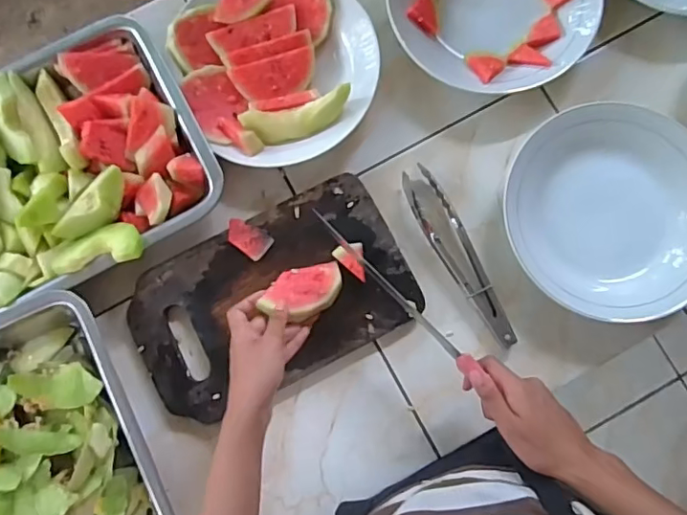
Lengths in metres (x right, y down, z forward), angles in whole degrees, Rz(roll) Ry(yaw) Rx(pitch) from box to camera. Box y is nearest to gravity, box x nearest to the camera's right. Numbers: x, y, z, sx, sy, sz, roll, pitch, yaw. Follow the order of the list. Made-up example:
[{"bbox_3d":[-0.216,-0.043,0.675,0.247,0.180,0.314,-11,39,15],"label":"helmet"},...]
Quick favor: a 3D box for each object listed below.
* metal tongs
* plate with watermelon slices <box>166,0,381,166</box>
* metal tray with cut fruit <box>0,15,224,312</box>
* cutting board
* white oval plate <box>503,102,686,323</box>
[{"bbox_3d":[0.119,0.000,0.576,0.040,0.016,0.205,-24,82,-3],"label":"metal tongs"},{"bbox_3d":[-0.073,-0.211,0.593,0.199,0.041,0.211,0,82,0],"label":"plate with watermelon slices"},{"bbox_3d":[-0.298,-0.099,0.566,0.298,0.047,0.252,-22,82,-3],"label":"metal tray with cut fruit"},{"bbox_3d":[-0.074,0.043,0.564,0.282,0.015,0.167,-26,82,-3],"label":"cutting board"},{"bbox_3d":[0.276,-0.051,0.567,0.211,0.042,0.223,-8,82,-1],"label":"white oval plate"}]

